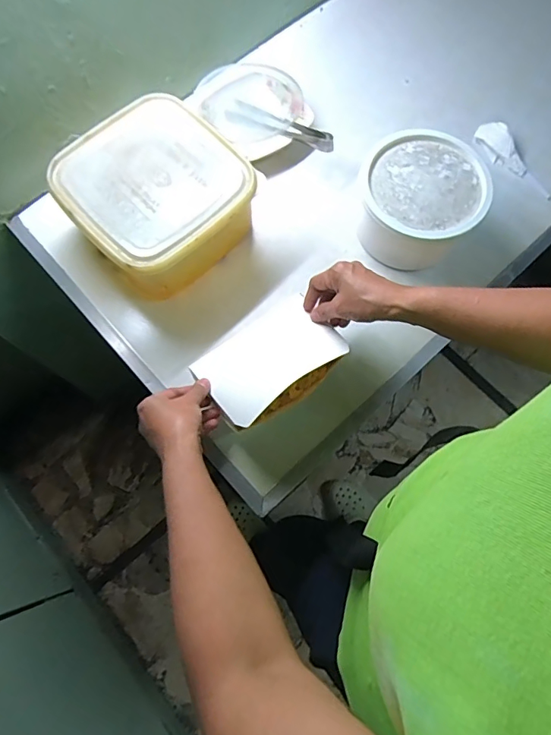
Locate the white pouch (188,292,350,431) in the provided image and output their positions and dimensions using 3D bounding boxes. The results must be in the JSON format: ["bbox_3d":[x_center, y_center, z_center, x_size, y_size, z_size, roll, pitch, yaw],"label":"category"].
[{"bbox_3d":[0.001,-0.015,0.577,0.183,0.038,0.163,-40,44,-10],"label":"white pouch"}]

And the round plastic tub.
[{"bbox_3d":[0.194,-0.220,0.626,0.156,0.093,0.171,5,72,1],"label":"round plastic tub"}]

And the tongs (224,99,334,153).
[{"bbox_3d":[0.009,-0.366,0.692,0.192,0.018,0.043,31,74,22],"label":"tongs"}]

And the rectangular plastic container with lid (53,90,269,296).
[{"bbox_3d":[-0.153,-0.219,0.619,0.214,0.103,0.228,-38,77,-12],"label":"rectangular plastic container with lid"}]

